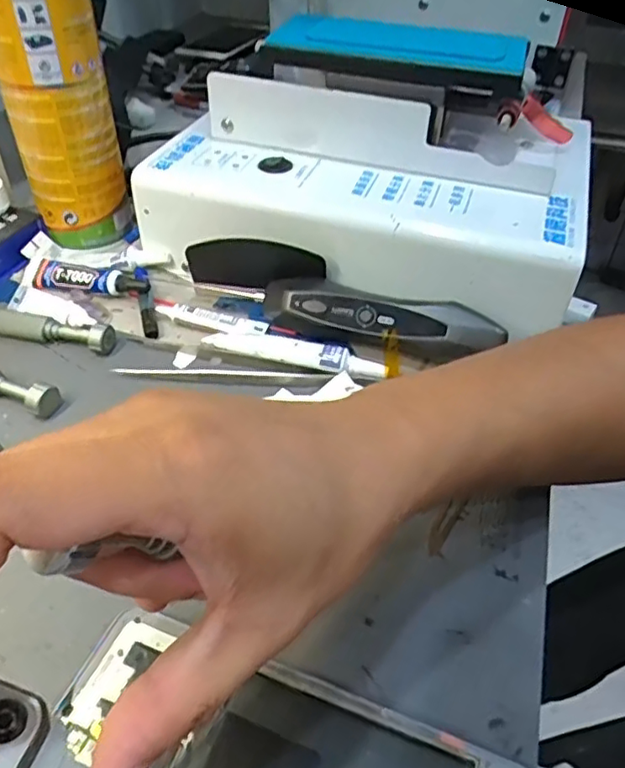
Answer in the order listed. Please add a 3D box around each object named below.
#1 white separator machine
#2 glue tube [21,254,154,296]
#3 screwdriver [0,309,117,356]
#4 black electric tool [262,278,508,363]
[{"bbox_3d":[0.044,-0.157,0.413,0.274,0.130,0.187,15,45,13],"label":"white separator machine"},{"bbox_3d":[-0.153,-0.071,0.408,0.095,0.015,0.027,13,45,11],"label":"glue tube"},{"bbox_3d":[-0.170,-0.035,0.365,0.108,0.016,0.015,12,44,10],"label":"screwdriver"},{"bbox_3d":[0.038,-0.038,0.362,0.140,0.026,0.030,16,45,14],"label":"black electric tool"}]

